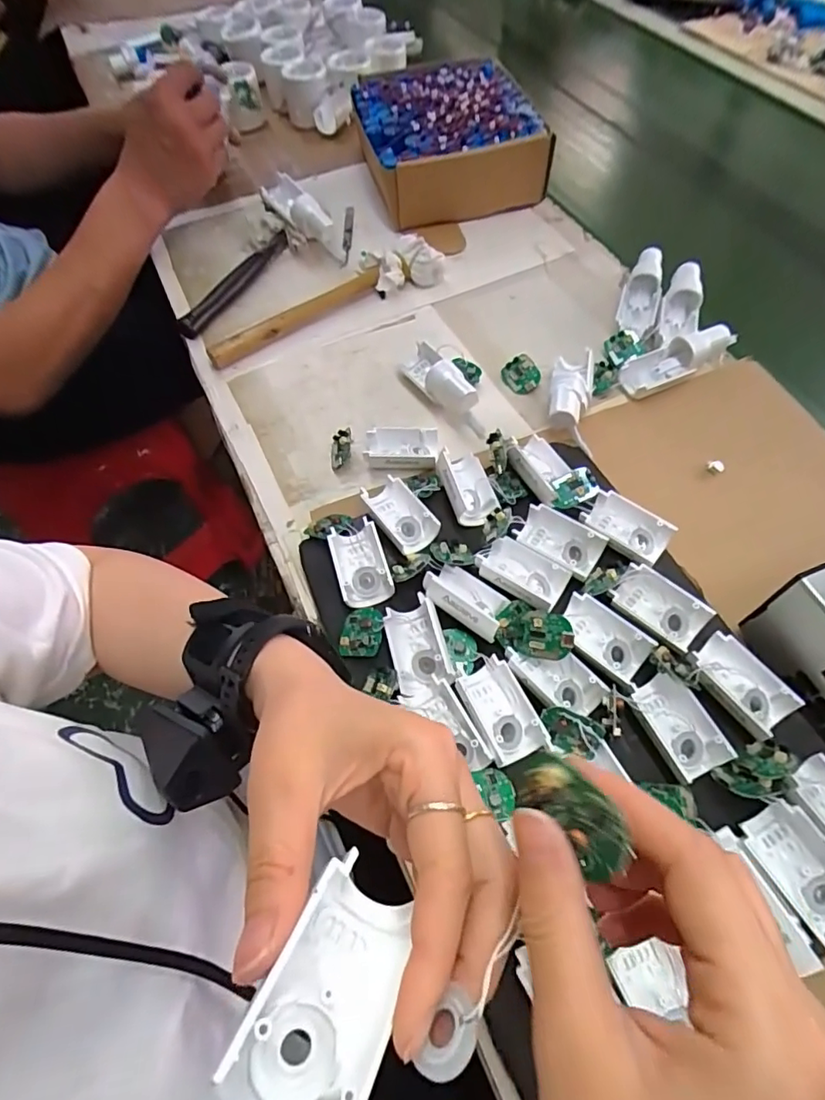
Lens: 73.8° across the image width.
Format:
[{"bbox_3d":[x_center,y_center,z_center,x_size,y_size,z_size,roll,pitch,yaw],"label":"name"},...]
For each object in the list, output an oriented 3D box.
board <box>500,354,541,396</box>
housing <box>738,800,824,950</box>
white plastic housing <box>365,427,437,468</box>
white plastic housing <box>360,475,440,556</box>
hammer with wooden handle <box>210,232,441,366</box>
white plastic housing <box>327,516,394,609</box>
[{"bbox_3d":[0.098,-0.157,0.494,0.034,0.004,0.031,41,107,13],"label":"board"},{"bbox_3d":[0.200,0.164,0.280,0.033,0.019,0.057,-28,63,-14],"label":"housing"},{"bbox_3d":[-0.009,-0.082,0.450,0.057,0.020,0.034,3,60,3],"label":"white plastic housing"},{"bbox_3d":[-0.010,-0.026,0.399,0.034,0.015,0.057,-35,65,-17],"label":"white plastic housing"},{"bbox_3d":[-0.089,-0.253,0.545,0.246,0.036,0.052,-27,63,-13],"label":"hammer with wooden handle"},{"bbox_3d":[-0.036,0.008,0.382,0.036,0.013,0.057,-16,61,-7],"label":"white plastic housing"}]

